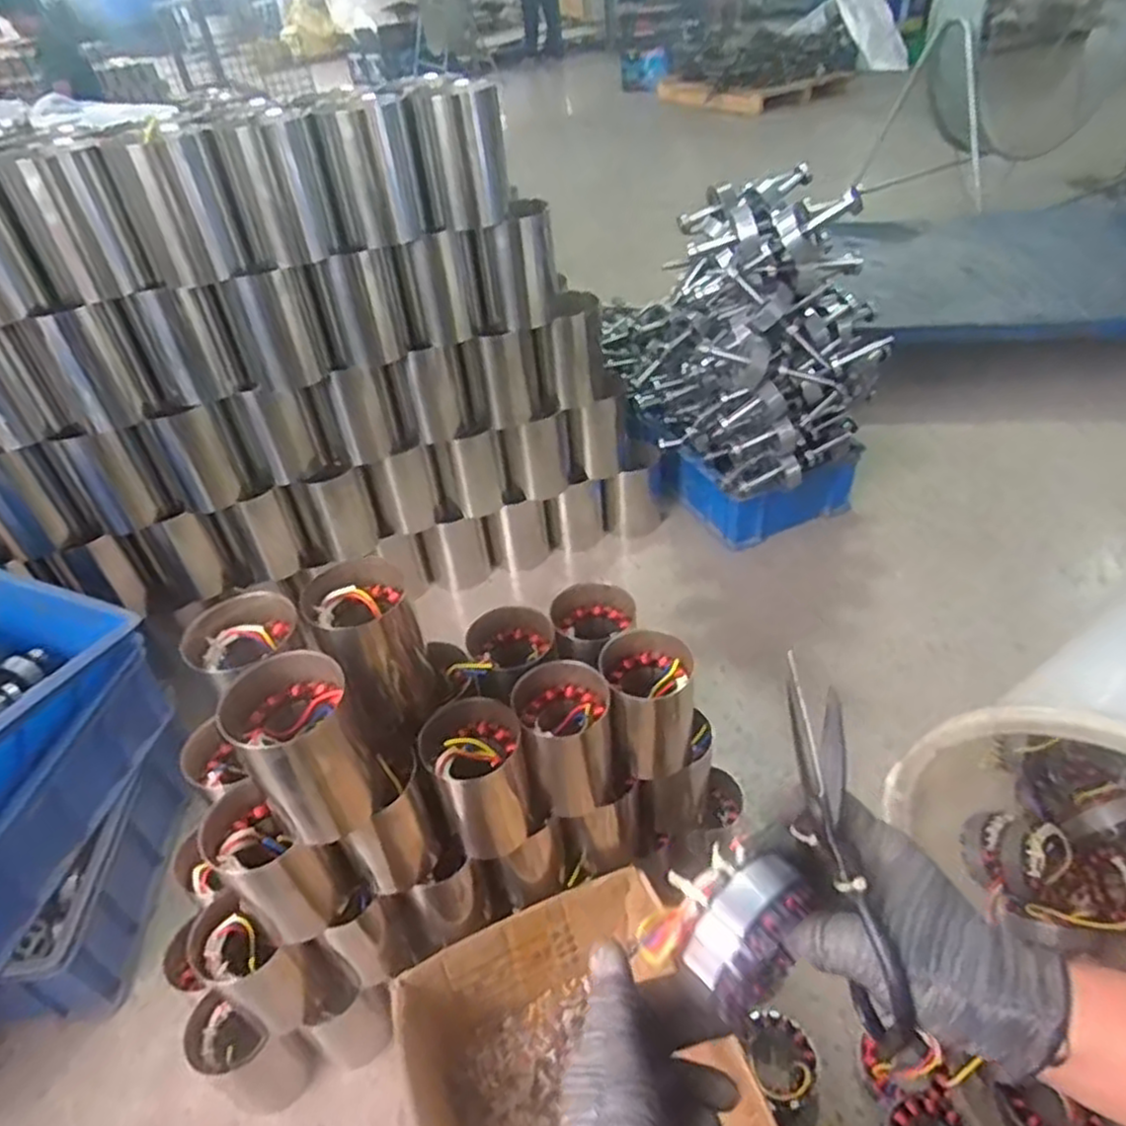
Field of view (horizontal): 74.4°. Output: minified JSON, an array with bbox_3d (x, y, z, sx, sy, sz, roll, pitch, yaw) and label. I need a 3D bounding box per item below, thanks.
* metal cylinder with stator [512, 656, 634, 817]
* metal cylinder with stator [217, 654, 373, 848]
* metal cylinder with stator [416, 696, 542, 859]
[{"bbox_3d":[0.005,0.183,0.762,0.100,0.149,0.086,-24,43,-19],"label":"metal cylinder with stator"},{"bbox_3d":[-0.213,0.152,0.617,0.090,0.138,0.084,-29,45,-25],"label":"metal cylinder with stator"},{"bbox_3d":[-0.082,0.210,0.730,0.092,0.143,0.084,-18,42,-13],"label":"metal cylinder with stator"}]

